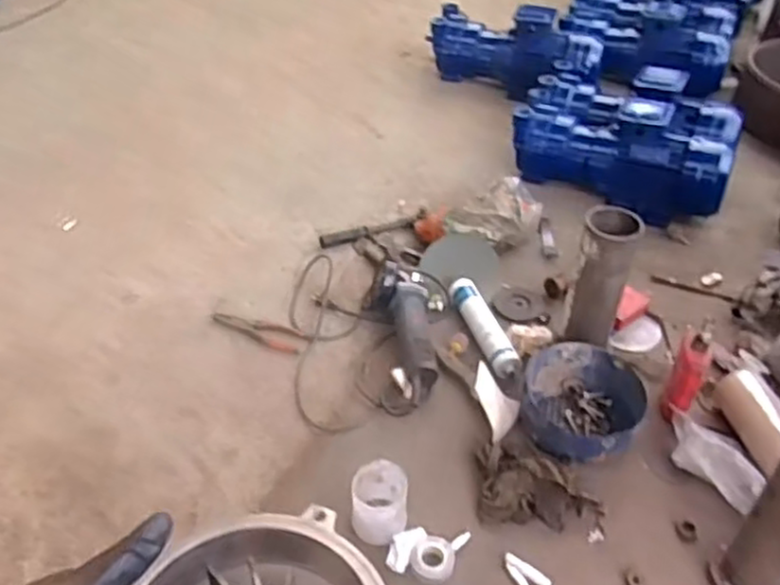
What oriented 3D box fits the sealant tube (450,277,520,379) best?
[{"bbox_3d":[0.169,0.056,1.386,0.054,0.053,0.250,-13,45,-14],"label":"sealant tube"}]

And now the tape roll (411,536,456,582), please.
[{"bbox_3d":[0.061,0.371,1.050,0.058,0.013,0.064,10,44,9],"label":"tape roll"}]

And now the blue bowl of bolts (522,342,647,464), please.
[{"bbox_3d":[0.306,0.185,1.205,0.193,0.081,0.219,19,46,18],"label":"blue bowl of bolts"}]

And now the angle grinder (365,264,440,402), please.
[{"bbox_3d":[0.024,0.060,1.342,0.110,0.079,0.344,-3,43,-4],"label":"angle grinder"}]

